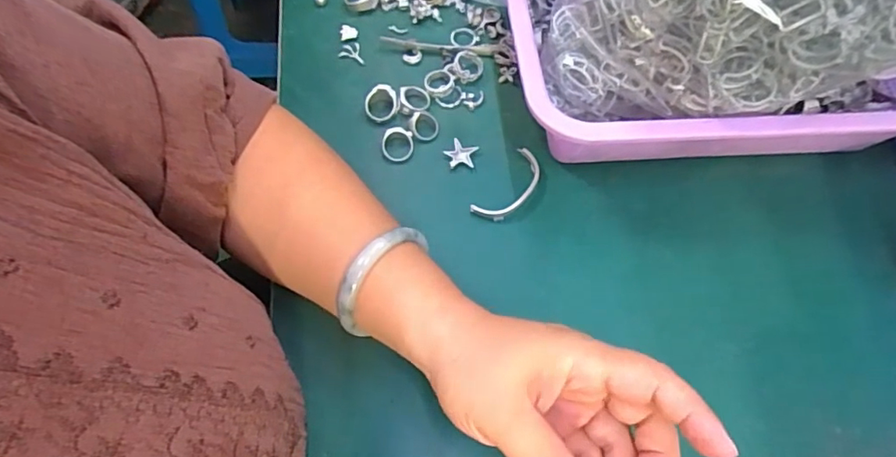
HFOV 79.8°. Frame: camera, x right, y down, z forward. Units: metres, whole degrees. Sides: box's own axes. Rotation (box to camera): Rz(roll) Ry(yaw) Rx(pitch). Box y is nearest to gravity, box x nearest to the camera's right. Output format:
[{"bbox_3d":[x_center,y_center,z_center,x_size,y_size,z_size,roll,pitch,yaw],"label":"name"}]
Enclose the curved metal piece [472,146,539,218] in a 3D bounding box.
[{"bbox_3d":[0.045,-0.030,0.382,0.026,0.007,0.065,34,70,15],"label":"curved metal piece"}]

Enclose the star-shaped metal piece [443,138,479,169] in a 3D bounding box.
[{"bbox_3d":[0.009,-0.053,0.394,0.022,0.006,0.022,25,68,11],"label":"star-shaped metal piece"}]

